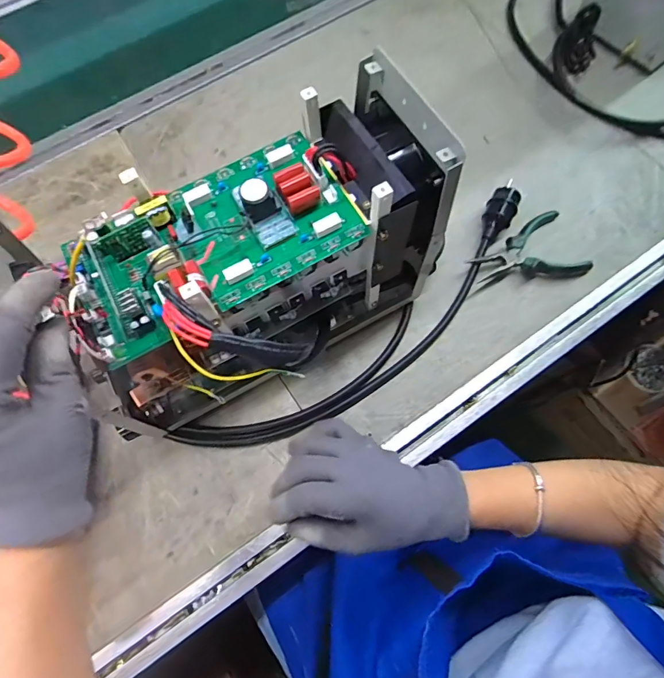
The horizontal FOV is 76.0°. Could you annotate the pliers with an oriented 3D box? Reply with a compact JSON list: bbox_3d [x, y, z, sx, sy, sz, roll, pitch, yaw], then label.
[{"bbox_3d":[0.249,-0.105,0.540,0.137,0.029,0.086,-20,71,-5],"label":"pliers"}]

